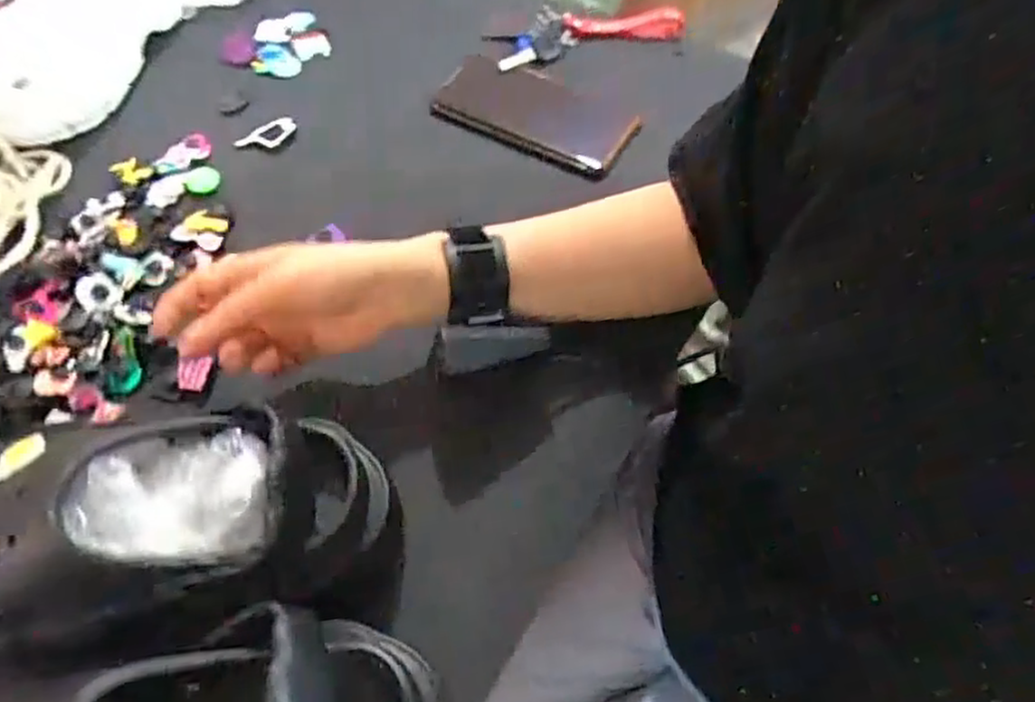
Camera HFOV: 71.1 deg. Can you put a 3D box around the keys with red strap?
[{"bbox_3d":[0.058,-0.281,0.625,0.164,0.016,0.061,-12,68,-4],"label":"keys with red strap"}]

